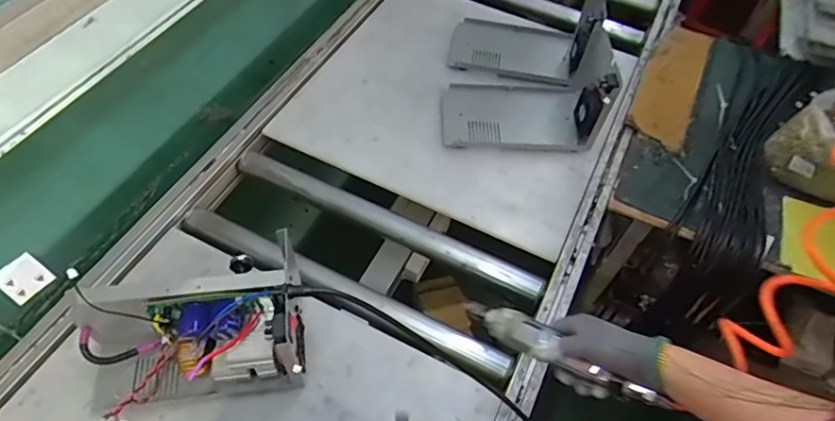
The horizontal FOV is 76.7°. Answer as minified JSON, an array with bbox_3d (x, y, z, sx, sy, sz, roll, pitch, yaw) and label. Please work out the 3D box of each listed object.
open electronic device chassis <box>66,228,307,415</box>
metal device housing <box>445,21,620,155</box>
[{"bbox_3d":[-0.291,0.172,0.677,0.283,0.170,0.139,-11,57,-11],"label":"open electronic device chassis"},{"bbox_3d":[0.203,-0.226,0.987,0.304,0.158,0.184,2,56,-3],"label":"metal device housing"}]

